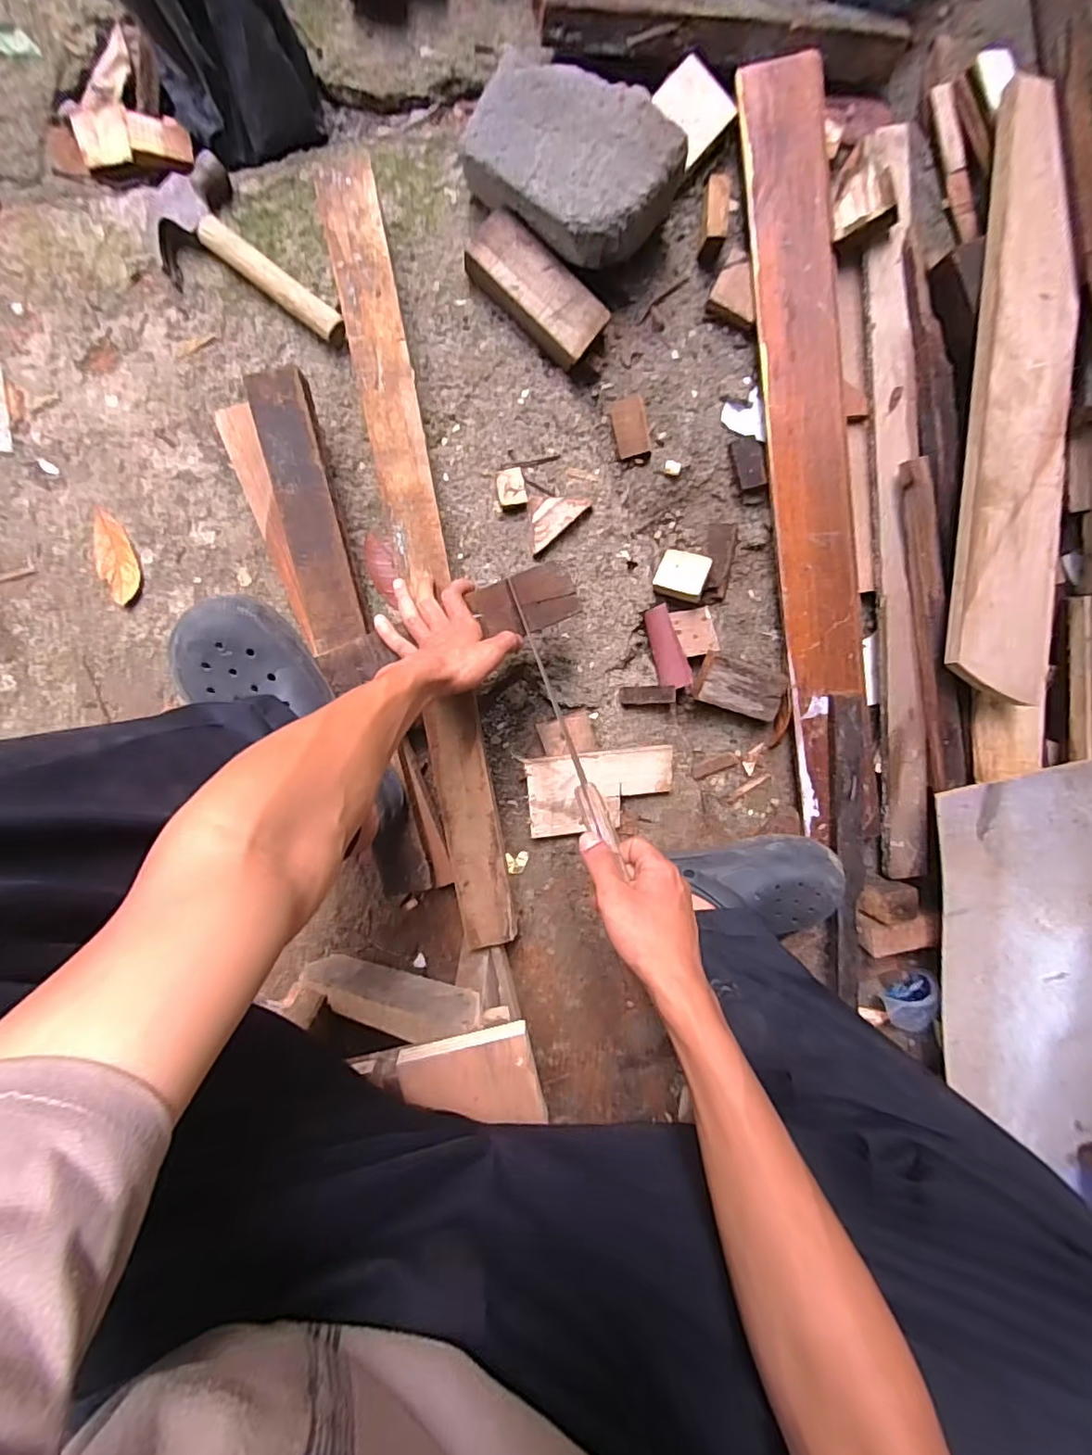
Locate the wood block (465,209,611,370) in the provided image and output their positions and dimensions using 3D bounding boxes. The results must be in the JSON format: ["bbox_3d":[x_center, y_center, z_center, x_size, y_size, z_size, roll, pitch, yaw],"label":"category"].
[{"bbox_3d":[-0.010,-0.470,0.639,0.159,0.051,0.080,41,91,-7],"label":"wood block"}]

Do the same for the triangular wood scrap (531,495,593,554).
[{"bbox_3d":[0.019,-0.236,0.684,0.070,0.021,0.060,-4,98,-3],"label":"triangular wood scrap"}]

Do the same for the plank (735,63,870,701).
[{"bbox_3d":[0.288,-0.359,0.643,0.086,0.031,0.641,-9,96,-3],"label":"plank"}]

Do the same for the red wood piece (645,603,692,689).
[{"bbox_3d":[0.145,-0.095,0.705,0.036,0.015,0.099,-18,98,-1],"label":"red wood piece"}]

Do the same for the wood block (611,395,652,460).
[{"bbox_3d":[0.100,-0.349,0.683,0.042,0.018,0.064,-14,98,-2],"label":"wood block"}]

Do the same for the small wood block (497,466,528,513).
[{"bbox_3d":[-0.039,-0.272,0.671,0.031,0.023,0.043,-9,98,-2],"label":"small wood block"}]

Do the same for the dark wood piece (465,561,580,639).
[{"bbox_3d":[-0.019,-0.124,0.581,0.097,0.010,0.056,-20,96,-2],"label":"dark wood piece"}]

